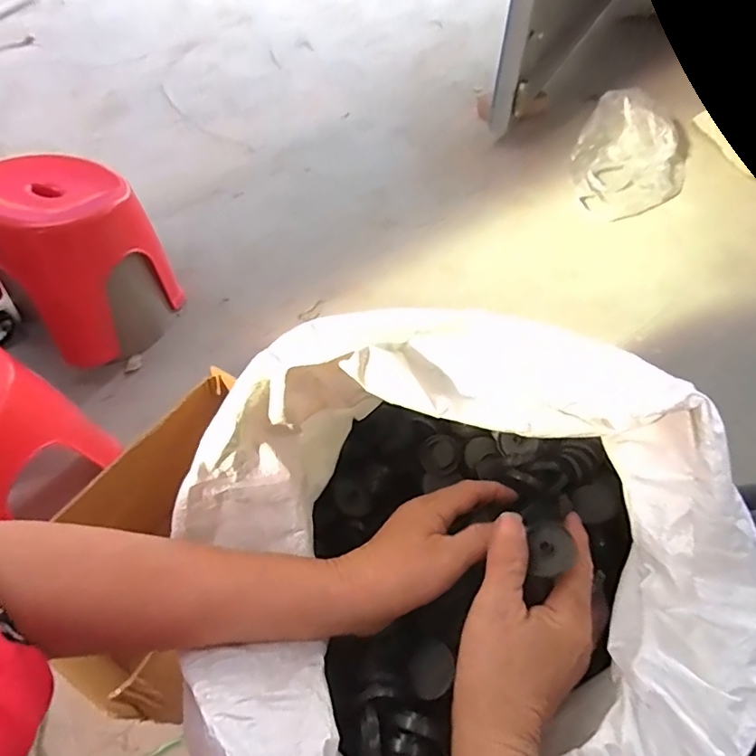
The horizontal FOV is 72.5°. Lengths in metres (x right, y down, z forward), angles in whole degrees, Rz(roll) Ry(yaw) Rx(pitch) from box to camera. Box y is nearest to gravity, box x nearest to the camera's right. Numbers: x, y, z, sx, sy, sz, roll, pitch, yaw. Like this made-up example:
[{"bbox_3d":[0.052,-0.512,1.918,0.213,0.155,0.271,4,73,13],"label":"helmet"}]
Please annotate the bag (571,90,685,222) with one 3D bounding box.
[{"bbox_3d":[0.700,-0.612,1.442,0.313,0.125,0.424,28,58,17],"label":"bag"}]

